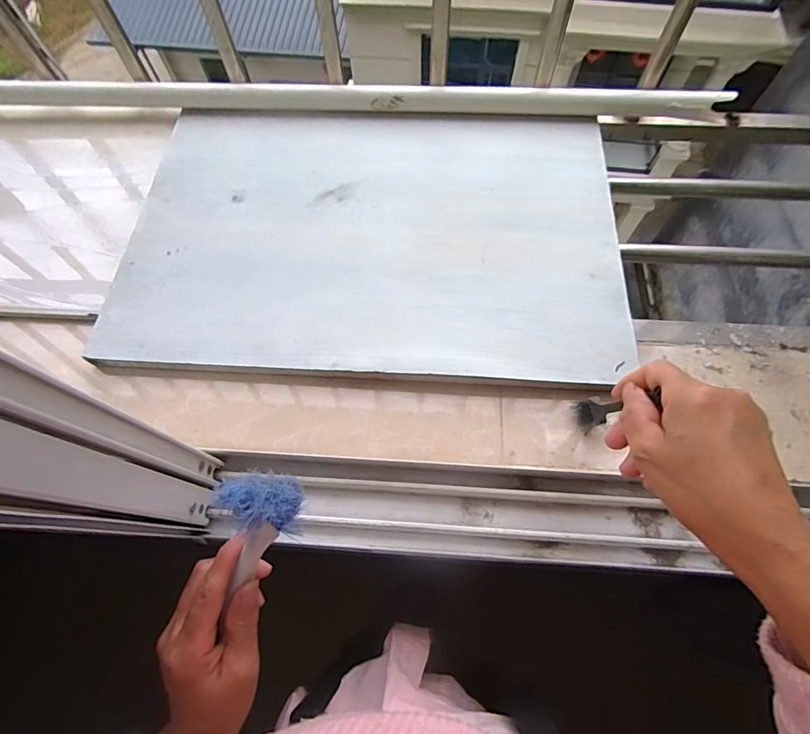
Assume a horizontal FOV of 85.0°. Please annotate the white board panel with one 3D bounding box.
[{"bbox_3d":[-0.032,-0.141,0.443,0.471,0.019,0.318,3,68,1],"label":"white board panel"}]

